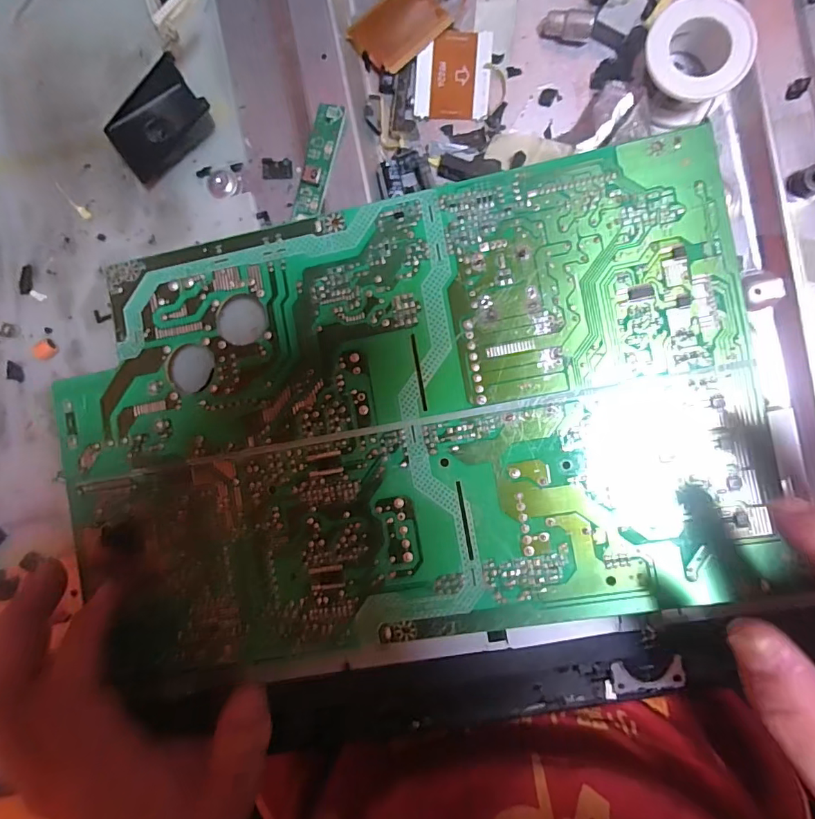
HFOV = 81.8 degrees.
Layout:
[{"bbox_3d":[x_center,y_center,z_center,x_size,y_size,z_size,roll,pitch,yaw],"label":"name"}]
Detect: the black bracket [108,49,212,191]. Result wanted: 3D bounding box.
[{"bbox_3d":[-0.120,-0.137,0.225,0.049,0.013,0.028,-45,87,3],"label":"black bracket"}]

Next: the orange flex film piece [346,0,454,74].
[{"bbox_3d":[-0.004,-0.181,0.222,0.041,0.006,0.032,-44,87,3],"label":"orange flex film piece"}]

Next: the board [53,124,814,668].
[{"bbox_3d":[-0.007,0.005,0.209,0.300,0.012,0.189,-10,89,4],"label":"board"}]

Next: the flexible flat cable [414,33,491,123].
[{"bbox_3d":[0.022,-0.158,0.221,0.034,0.004,0.040,3,90,4],"label":"flexible flat cable"}]

